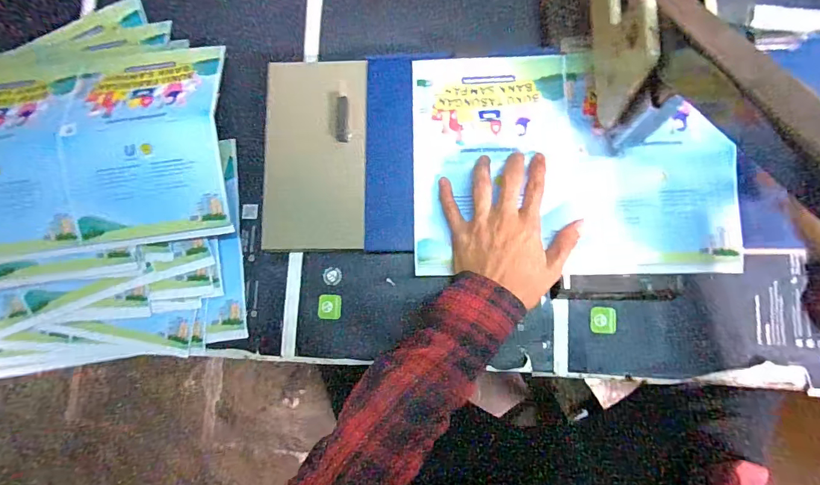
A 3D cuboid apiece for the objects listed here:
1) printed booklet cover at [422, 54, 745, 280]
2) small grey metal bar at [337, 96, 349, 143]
[{"bbox_3d":[0.157,-0.082,0.418,0.304,0.009,0.222,-1,84,5],"label":"printed booklet cover"},{"bbox_3d":[-0.069,-0.127,0.435,0.012,0.004,0.050,-2,83,5],"label":"small grey metal bar"}]

